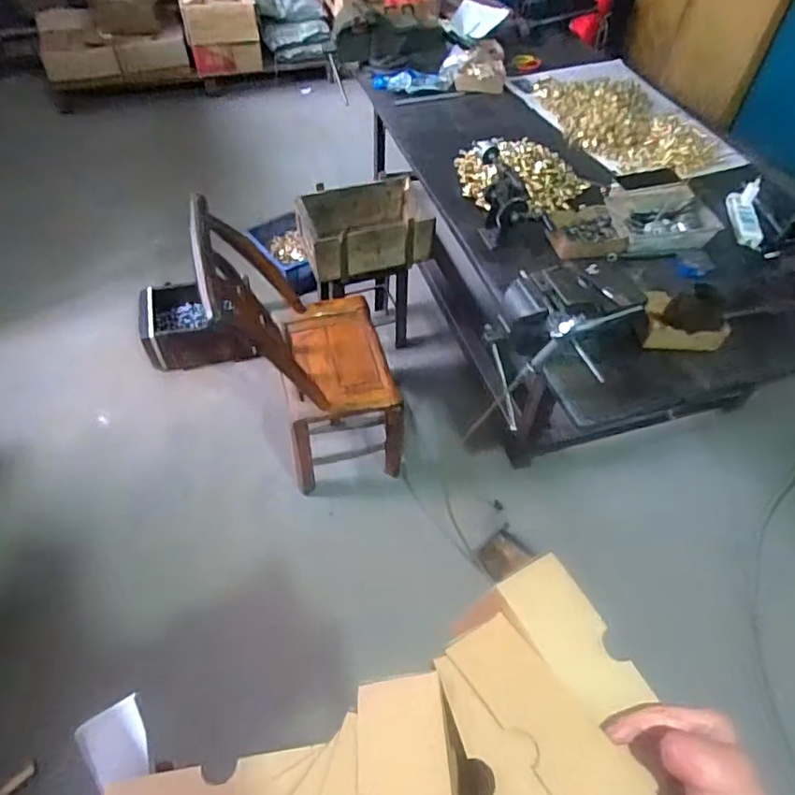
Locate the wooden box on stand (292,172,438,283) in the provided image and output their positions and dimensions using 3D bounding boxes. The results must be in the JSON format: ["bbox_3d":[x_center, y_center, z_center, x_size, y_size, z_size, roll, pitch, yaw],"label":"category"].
[{"bbox_3d":[-0.081,-0.500,1.663,0.396,0.164,0.268,-15,53,-14],"label":"wooden box on stand"}]

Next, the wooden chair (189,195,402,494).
[{"bbox_3d":[-0.229,-0.111,1.461,0.403,0.731,0.417,-14,53,-13],"label":"wooden chair"}]

